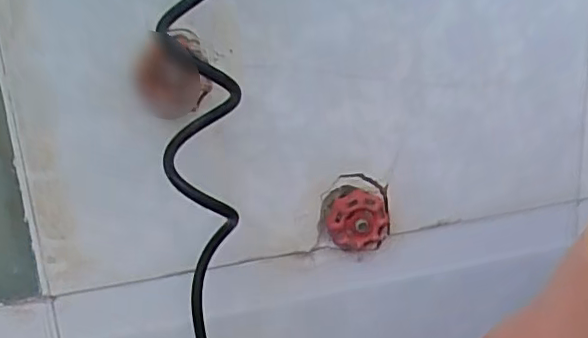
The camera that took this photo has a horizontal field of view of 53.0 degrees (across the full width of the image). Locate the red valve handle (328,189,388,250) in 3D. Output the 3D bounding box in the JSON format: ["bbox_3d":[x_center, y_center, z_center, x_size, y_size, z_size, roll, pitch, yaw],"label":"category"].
[{"bbox_3d":[0.051,0.041,0.462,0.048,0.047,0.013,-7,17,-13],"label":"red valve handle"}]

